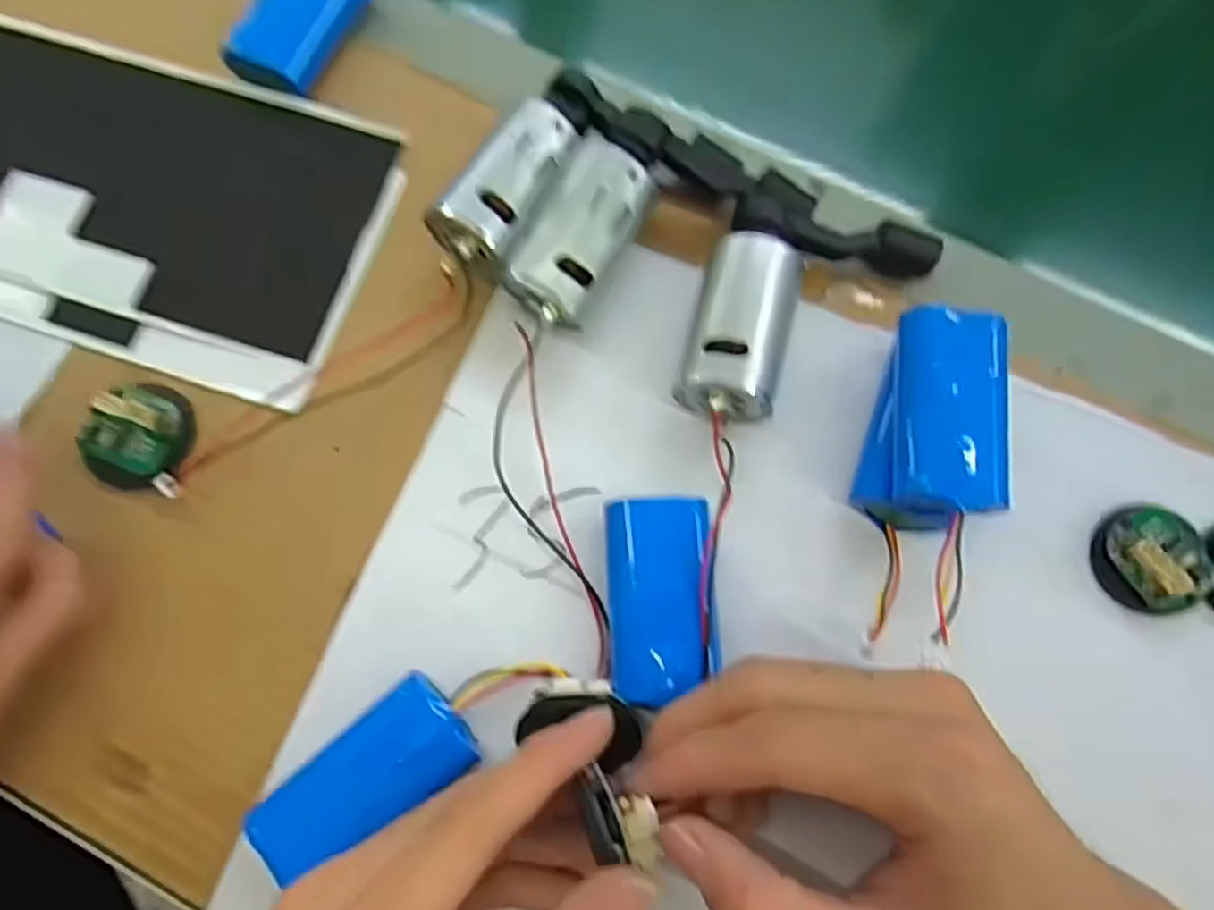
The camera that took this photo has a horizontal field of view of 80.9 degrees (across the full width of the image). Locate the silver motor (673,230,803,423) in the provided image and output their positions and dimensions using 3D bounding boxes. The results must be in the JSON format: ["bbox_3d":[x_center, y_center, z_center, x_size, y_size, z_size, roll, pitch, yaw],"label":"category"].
[{"bbox_3d":[0.046,-0.042,0.256,0.033,0.036,0.068,14,75,3],"label":"silver motor"}]

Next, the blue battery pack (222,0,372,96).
[{"bbox_3d":[-0.124,-0.181,0.291,0.030,0.020,0.071,21,76,4],"label":"blue battery pack"}]

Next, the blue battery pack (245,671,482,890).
[{"bbox_3d":[-0.075,0.101,0.224,0.067,0.018,0.033,-37,79,-10],"label":"blue battery pack"}]

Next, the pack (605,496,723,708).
[{"bbox_3d":[0.018,0.047,0.237,0.035,0.020,0.065,-3,75,-2],"label":"pack"}]

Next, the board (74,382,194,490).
[{"bbox_3d":[-0.167,-0.007,0.250,0.033,0.010,0.036,0,75,-1],"label":"board"}]

